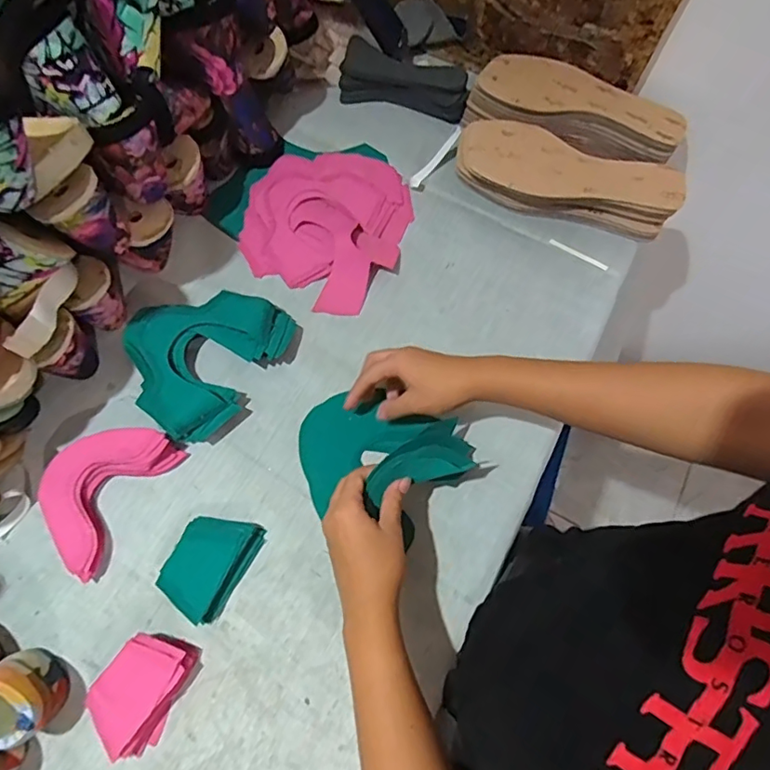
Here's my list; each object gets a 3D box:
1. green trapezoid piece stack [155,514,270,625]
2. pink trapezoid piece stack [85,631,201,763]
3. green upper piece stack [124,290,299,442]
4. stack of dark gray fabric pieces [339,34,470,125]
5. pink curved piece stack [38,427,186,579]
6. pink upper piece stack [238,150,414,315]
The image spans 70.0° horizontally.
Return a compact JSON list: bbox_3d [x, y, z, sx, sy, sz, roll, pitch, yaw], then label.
[{"bbox_3d":[-0.163,0.161,0.506,0.067,0.025,0.092,27,72,10],"label":"green trapezoid piece stack"},{"bbox_3d":[-0.209,0.258,0.465,0.065,0.034,0.089,25,71,10],"label":"pink trapezoid piece stack"},{"bbox_3d":[-0.191,-0.035,0.565,0.134,0.034,0.162,29,72,11],"label":"green upper piece stack"},{"bbox_3d":[0.025,-0.381,0.691,0.165,0.043,0.059,18,70,7],"label":"stack of dark gray fabric pieces"},{"bbox_3d":[-0.273,0.097,0.526,0.092,0.030,0.138,29,72,11],"label":"pink curved piece stack"},{"bbox_3d":[-0.070,-0.189,0.639,0.180,0.025,0.198,13,70,6],"label":"pink upper piece stack"}]

